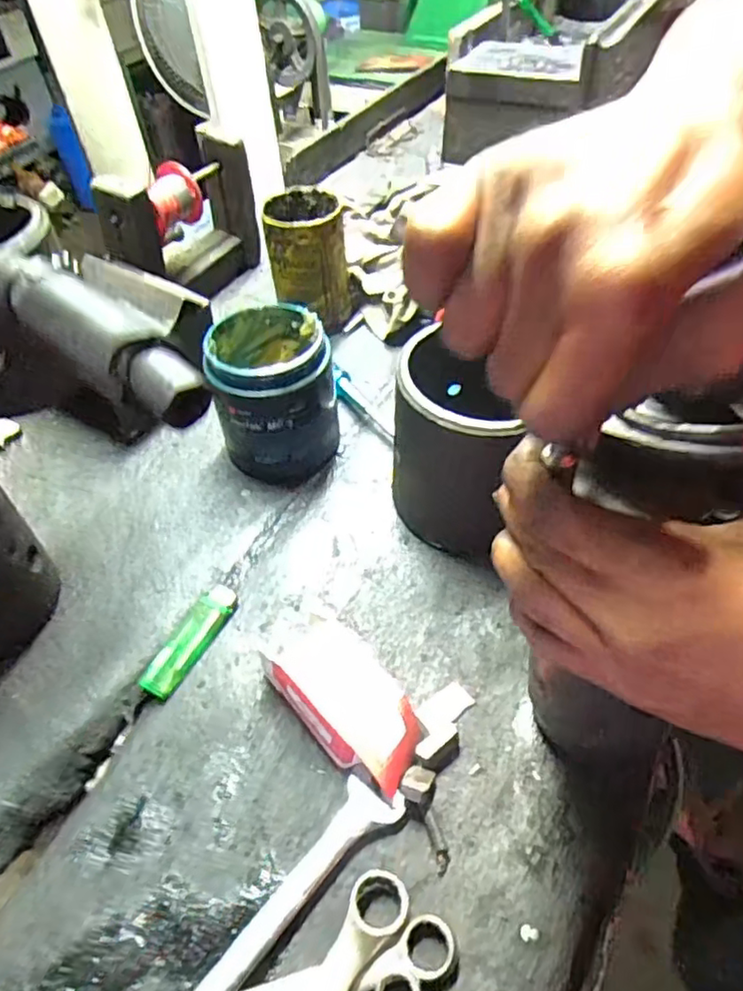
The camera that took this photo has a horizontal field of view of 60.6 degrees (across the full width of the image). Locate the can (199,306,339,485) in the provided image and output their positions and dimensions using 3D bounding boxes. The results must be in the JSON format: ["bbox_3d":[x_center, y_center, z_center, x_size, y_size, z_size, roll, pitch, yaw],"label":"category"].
[{"bbox_3d":[-0.072,-0.077,0.487,0.085,0.103,0.088,-5,48,-3],"label":"can"}]

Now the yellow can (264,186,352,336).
[{"bbox_3d":[-0.060,-0.220,0.599,0.072,0.105,0.078,-14,49,-11],"label":"yellow can"}]

